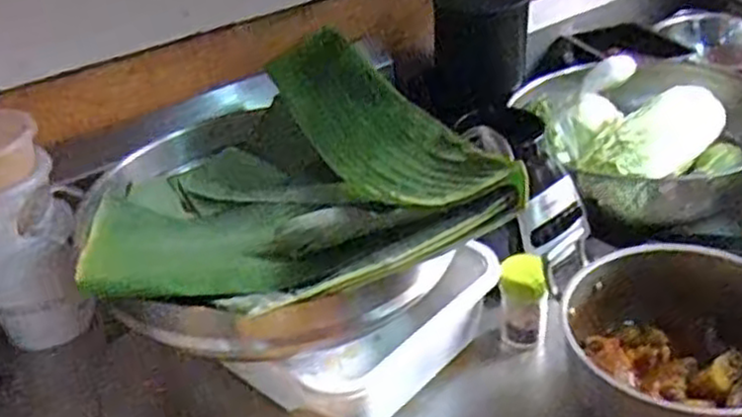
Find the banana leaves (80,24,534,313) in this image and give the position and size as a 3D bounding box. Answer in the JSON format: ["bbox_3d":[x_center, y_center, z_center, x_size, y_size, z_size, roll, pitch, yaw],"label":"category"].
[{"bbox_3d":[-0.088,-0.016,0.709,0.349,0.129,0.363,-14,35,-15],"label":"banana leaves"}]

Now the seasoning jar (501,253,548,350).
[{"bbox_3d":[0.145,0.090,0.710,0.049,0.095,0.052,5,34,13],"label":"seasoning jar"}]

